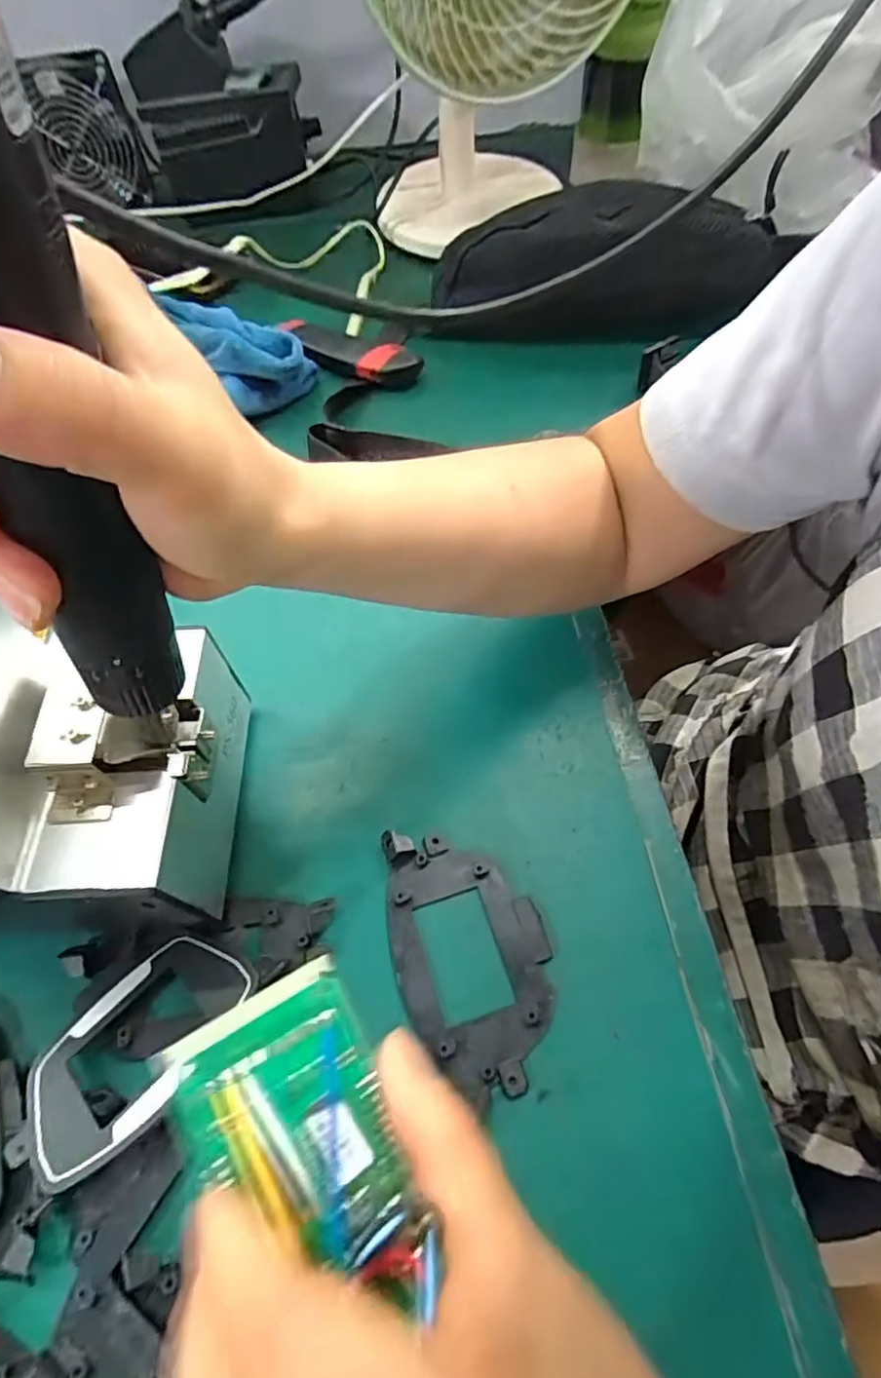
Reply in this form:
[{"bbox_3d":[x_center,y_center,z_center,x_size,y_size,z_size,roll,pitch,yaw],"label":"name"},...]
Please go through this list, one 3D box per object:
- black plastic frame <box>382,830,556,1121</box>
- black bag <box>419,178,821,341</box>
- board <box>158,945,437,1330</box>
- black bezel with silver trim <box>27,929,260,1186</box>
[{"bbox_3d":[0.014,0.121,0.291,0.071,0.010,0.115,-12,61,-4],"label":"black plastic frame"},{"bbox_3d":[0.131,-0.359,0.520,0.263,0.080,0.109,0,61,2],"label":"black bag"},{"bbox_3d":[-0.037,0.115,0.157,0.048,0.014,0.075,-22,62,-15],"label":"board"},{"bbox_3d":[-0.132,0.155,0.271,0.060,0.023,0.103,40,70,21],"label":"black bezel with silver trim"}]

